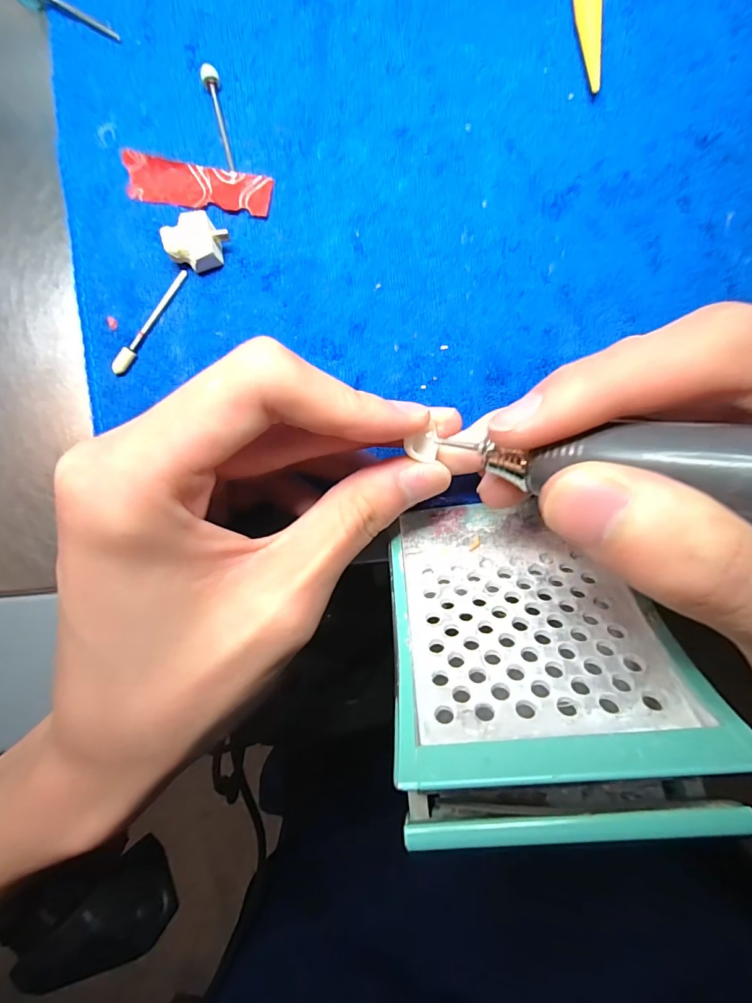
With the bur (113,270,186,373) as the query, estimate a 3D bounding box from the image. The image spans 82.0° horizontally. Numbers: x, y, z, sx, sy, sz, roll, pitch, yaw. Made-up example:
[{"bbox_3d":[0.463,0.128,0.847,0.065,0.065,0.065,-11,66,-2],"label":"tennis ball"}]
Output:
[{"bbox_3d":[-0.089,-0.070,0.170,0.005,0.004,0.048,33,89,6],"label":"bur"}]

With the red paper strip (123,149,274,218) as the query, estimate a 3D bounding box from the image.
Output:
[{"bbox_3d":[-0.069,-0.123,0.168,0.058,0.005,0.016,10,88,6],"label":"red paper strip"}]

